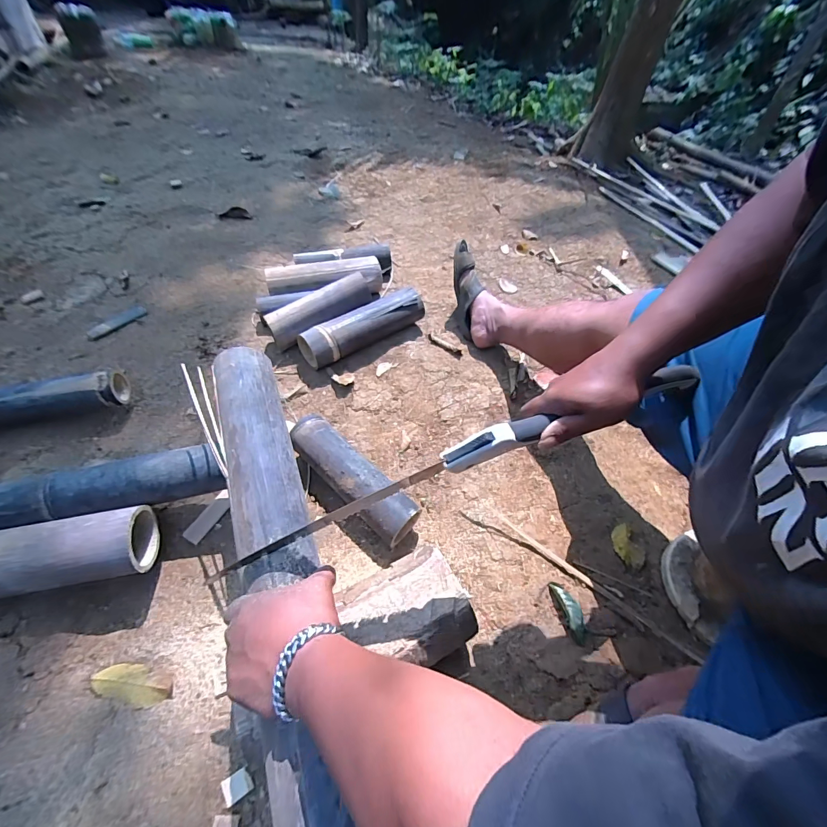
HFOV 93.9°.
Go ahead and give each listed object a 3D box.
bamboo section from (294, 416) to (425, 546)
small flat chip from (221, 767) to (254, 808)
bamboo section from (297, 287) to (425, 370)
[{"bbox_3d":[-0.109,0.111,0.676,0.275,0.078,0.077,40,57,23],"label":"bamboo section"},{"bbox_3d":[-0.204,0.430,0.447,0.031,0.004,0.026,-26,55,-22],"label":"small flat chip"},{"bbox_3d":[-0.113,-0.202,0.921,0.309,0.095,0.078,-28,58,-25],"label":"bamboo section"}]

